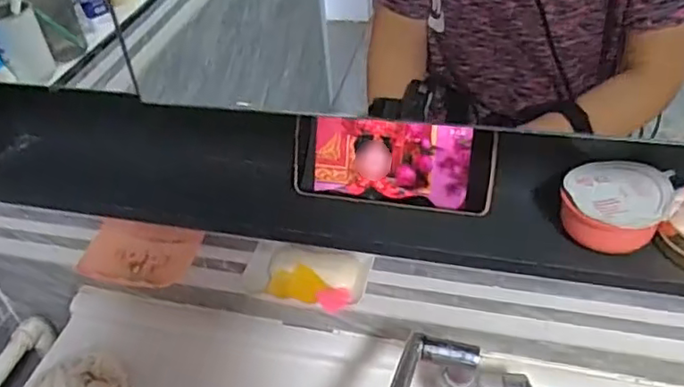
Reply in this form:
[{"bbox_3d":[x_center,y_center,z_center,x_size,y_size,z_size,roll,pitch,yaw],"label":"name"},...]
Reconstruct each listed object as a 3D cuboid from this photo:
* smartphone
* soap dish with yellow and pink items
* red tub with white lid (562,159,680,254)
[{"bbox_3d":[0.041,-0.024,0.519,0.168,0.071,0.010,6,11,16],"label":"smartphone"},{"bbox_3d":[-0.037,0.084,0.640,0.127,0.026,0.081,8,42,15],"label":"soap dish with yellow and pink items"},{"bbox_3d":[0.207,0.012,0.474,0.073,0.050,0.065,18,45,24],"label":"red tub with white lid"}]

